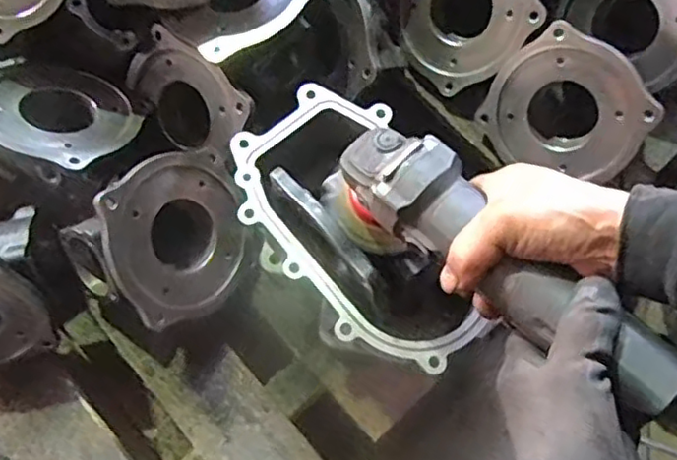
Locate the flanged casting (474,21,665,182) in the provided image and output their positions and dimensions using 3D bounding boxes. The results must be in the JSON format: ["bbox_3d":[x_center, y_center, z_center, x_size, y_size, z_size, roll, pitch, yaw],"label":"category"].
[{"bbox_3d":[0.247,-0.127,0.702,0.157,0.155,0.035,47,39,12],"label":"flanged casting"}]

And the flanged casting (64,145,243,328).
[{"bbox_3d":[-0.183,0.006,0.684,0.169,0.113,0.158,3,86,-43],"label":"flanged casting"}]

